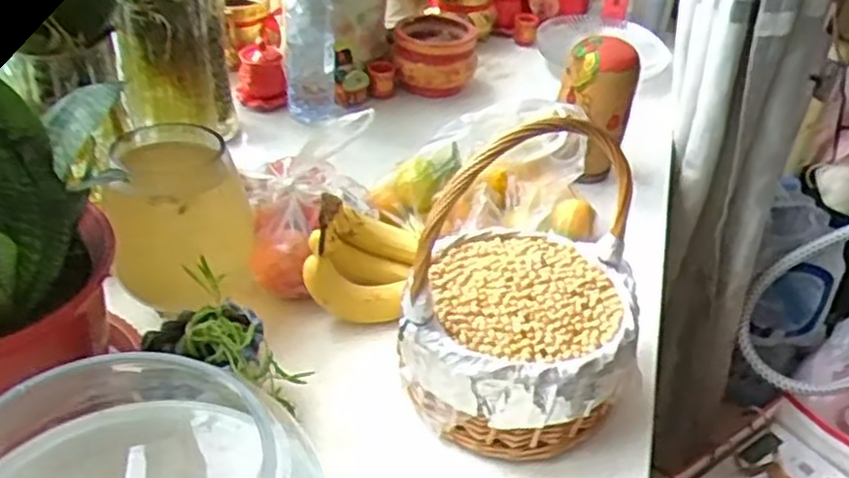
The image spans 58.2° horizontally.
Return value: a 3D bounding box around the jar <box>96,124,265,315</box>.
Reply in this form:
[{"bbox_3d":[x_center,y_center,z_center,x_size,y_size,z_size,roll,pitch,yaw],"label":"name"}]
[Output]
[{"bbox_3d":[-0.222,-0.016,0.714,0.114,0.162,0.118,-4,37,-11],"label":"jar"}]

